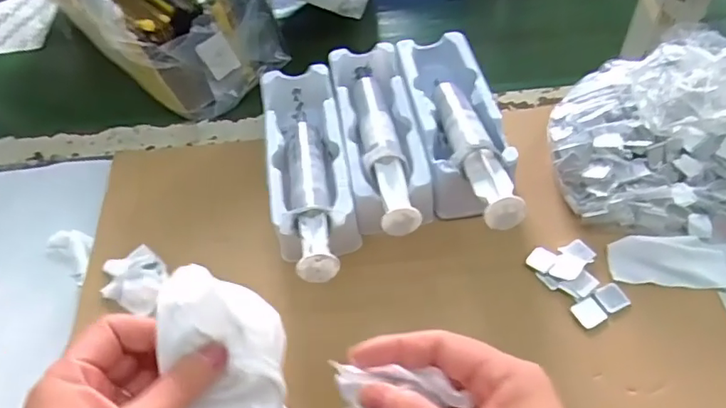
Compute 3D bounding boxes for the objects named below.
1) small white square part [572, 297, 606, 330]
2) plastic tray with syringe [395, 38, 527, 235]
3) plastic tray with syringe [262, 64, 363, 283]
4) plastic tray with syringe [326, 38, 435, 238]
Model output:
[{"bbox_3d":[0.173,0.083,0.433,0.022,0.004,0.020,-22,55,-11],"label":"small white square part"},{"bbox_3d":[0.085,-0.063,0.501,0.071,0.083,0.241,-9,53,-1],"label":"plastic tray with syringe"},{"bbox_3d":[-0.047,-0.030,0.500,0.066,0.073,0.241,-11,53,-2],"label":"plastic tray with syringe"},{"bbox_3d":[0.016,-0.058,0.517,0.064,0.064,0.225,-10,53,-2],"label":"plastic tray with syringe"}]

